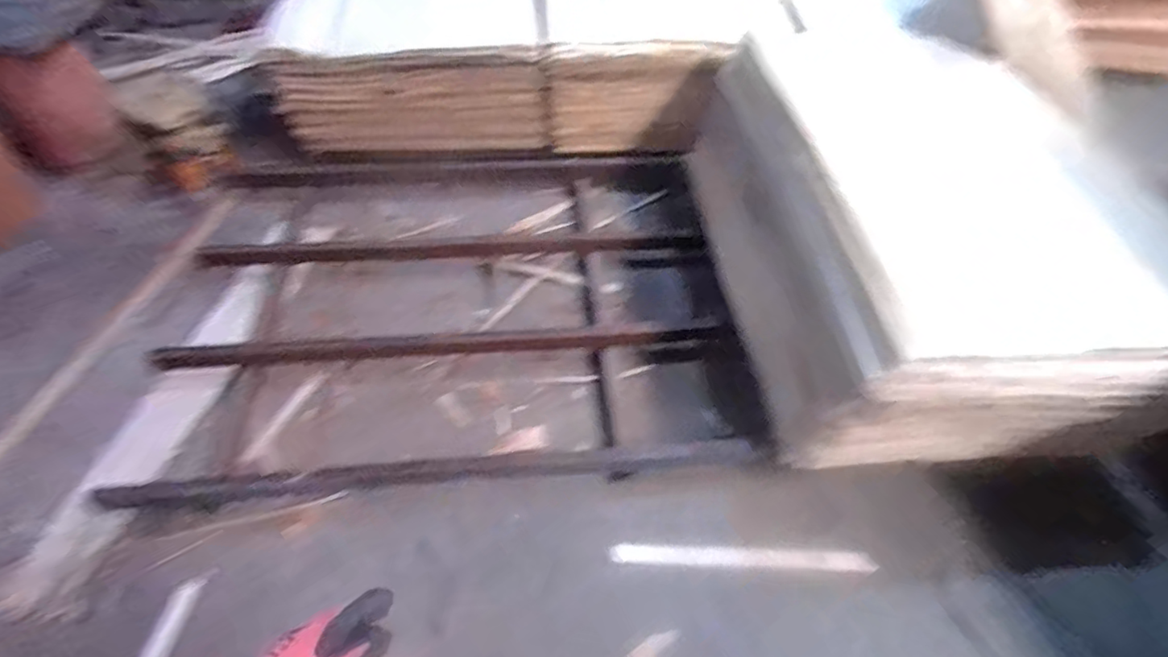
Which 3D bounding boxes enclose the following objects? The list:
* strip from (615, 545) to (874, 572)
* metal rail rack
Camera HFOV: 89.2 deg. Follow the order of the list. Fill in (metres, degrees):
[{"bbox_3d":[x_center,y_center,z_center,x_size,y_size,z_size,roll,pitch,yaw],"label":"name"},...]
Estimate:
[{"bbox_3d":[0.362,0.522,1.352,0.589,0.019,0.046,3,50,-1],"label":"strip"},{"bbox_3d":[-0.345,-0.092,1.739,1.444,0.149,1.206,-3,50,-7],"label":"metal rail rack"}]

